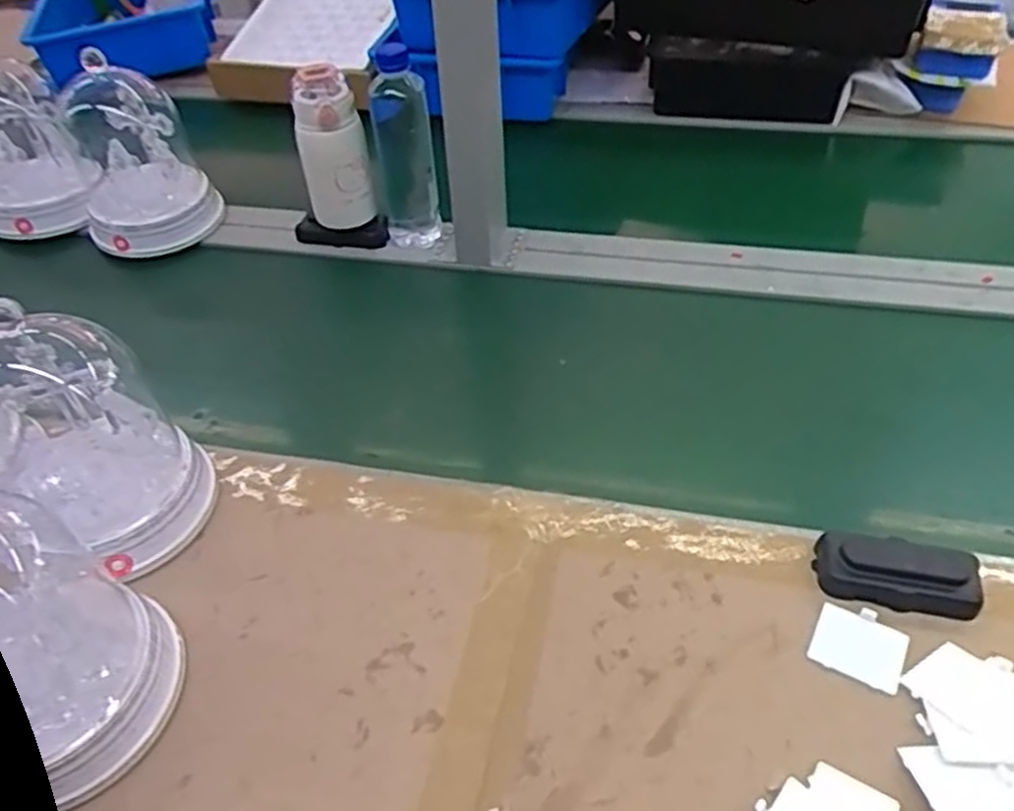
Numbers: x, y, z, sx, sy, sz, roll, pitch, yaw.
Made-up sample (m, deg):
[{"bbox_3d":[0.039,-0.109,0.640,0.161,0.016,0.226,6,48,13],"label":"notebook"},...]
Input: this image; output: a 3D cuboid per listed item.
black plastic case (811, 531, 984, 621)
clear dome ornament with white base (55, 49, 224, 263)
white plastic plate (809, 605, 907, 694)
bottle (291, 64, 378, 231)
[{"bbox_3d":[0.278,0.118,0.551,0.106,0.027,0.045,8,46,12],"label":"black plastic case"},{"bbox_3d":[-0.431,-0.290,0.894,0.144,0.181,0.144,-24,48,-19],"label":"clear dome ornament with white base"},{"bbox_3d":[0.239,0.162,0.527,0.057,0.005,0.051,21,50,23],"label":"white plastic plate"},{"bbox_3d":[-0.189,-0.280,0.839,0.067,0.149,0.069,-17,46,-12],"label":"bottle"}]

